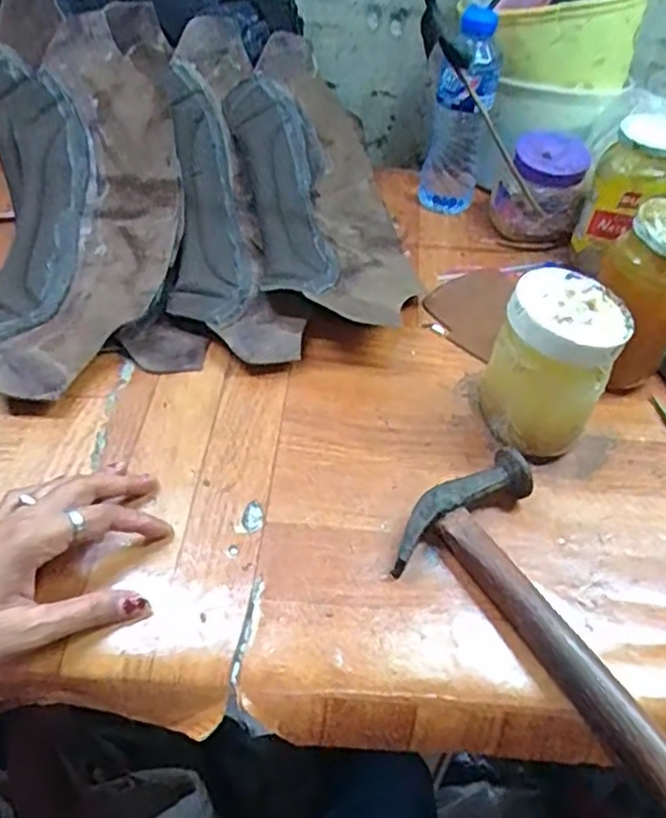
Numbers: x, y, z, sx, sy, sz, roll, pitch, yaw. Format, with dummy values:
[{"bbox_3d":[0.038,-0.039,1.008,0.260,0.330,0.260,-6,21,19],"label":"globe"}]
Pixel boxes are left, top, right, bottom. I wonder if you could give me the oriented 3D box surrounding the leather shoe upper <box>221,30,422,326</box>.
[{"bbox_3d":[-0.009,-0.212,0.632,0.145,0.076,0.337,-8,49,-11],"label":"leather shoe upper"}]

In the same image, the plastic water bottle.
[{"bbox_3d":[0.120,-0.281,0.671,0.060,0.171,0.059,13,51,13],"label":"plastic water bottle"}]

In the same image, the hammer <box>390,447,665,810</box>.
[{"bbox_3d":[0.138,0.119,0.413,0.108,0.030,0.205,-35,56,-24],"label":"hammer"}]

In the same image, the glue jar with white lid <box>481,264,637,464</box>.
[{"bbox_3d":[0.153,-0.032,0.494,0.084,0.109,0.093,21,53,20],"label":"glue jar with white lid"}]

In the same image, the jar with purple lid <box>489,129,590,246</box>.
[{"bbox_3d":[0.201,-0.216,0.679,0.077,0.071,0.080,-1,49,1],"label":"jar with purple lid"}]

